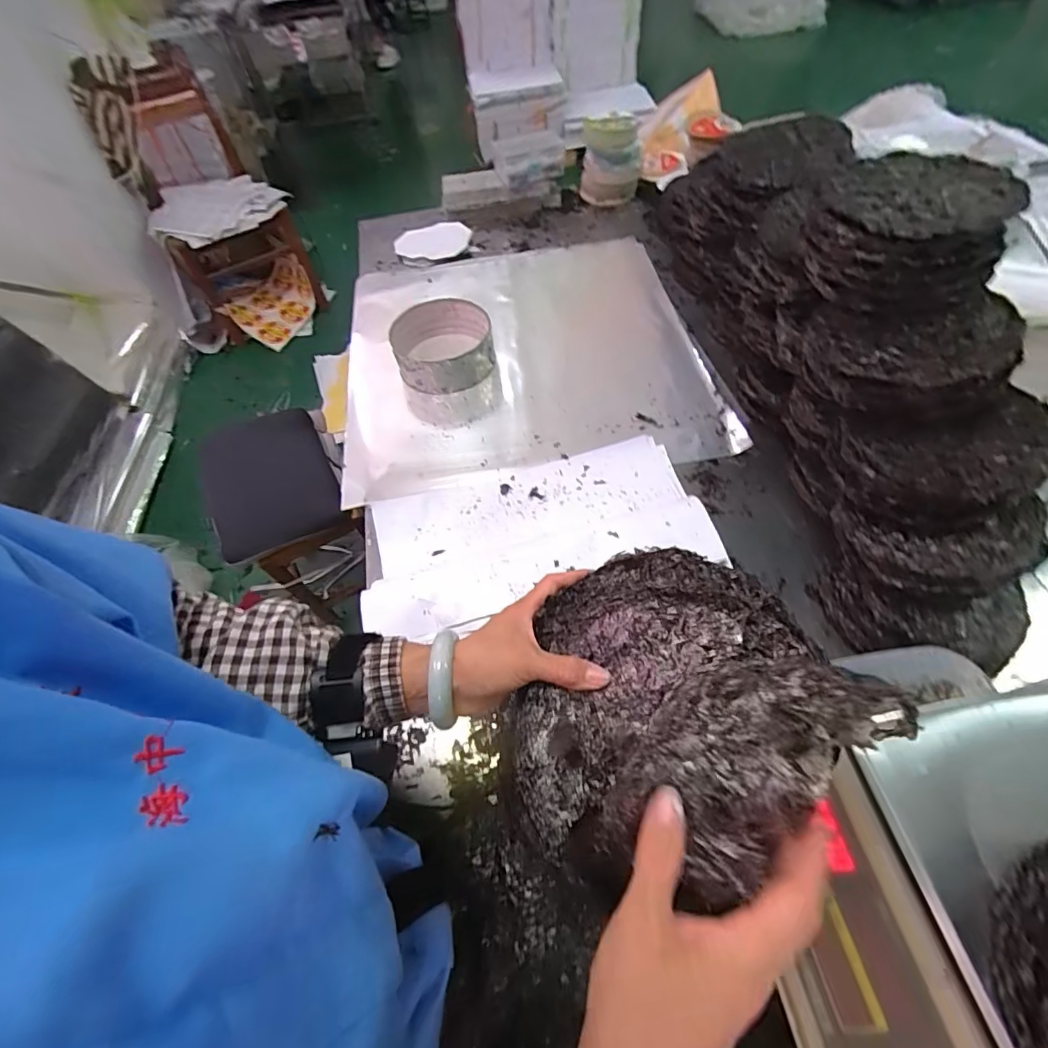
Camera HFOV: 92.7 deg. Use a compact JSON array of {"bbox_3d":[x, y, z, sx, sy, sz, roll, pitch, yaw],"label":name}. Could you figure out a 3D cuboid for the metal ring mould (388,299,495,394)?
[{"bbox_3d":[-0.168,-0.371,1.053,0.203,0.085,0.204,-2,58,3],"label":"metal ring mould"}]

